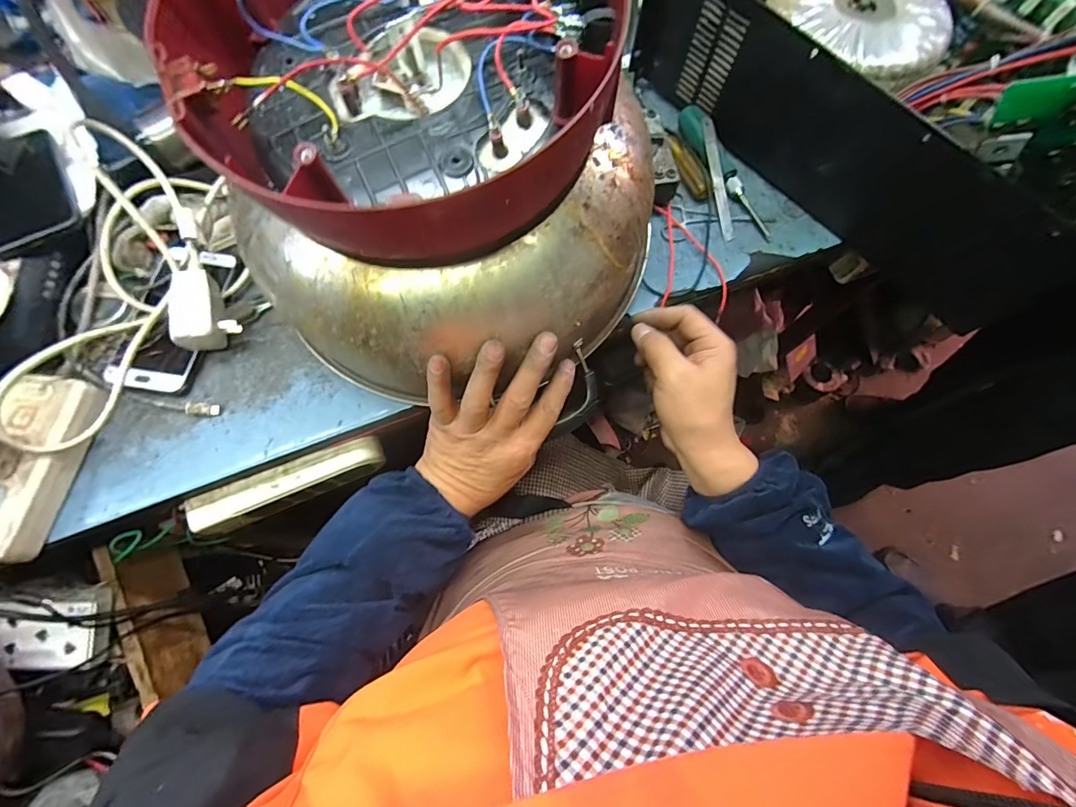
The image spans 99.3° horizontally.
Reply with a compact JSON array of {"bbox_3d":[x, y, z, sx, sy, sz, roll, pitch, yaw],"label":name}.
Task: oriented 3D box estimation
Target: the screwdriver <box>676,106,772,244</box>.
[{"bbox_3d":[0.204,-0.259,0.500,0.023,0.033,0.178,-23,71,-8],"label":"screwdriver"}]

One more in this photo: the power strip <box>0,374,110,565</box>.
[{"bbox_3d":[-0.424,0.048,0.375,0.071,0.035,0.150,10,70,4],"label":"power strip"}]

